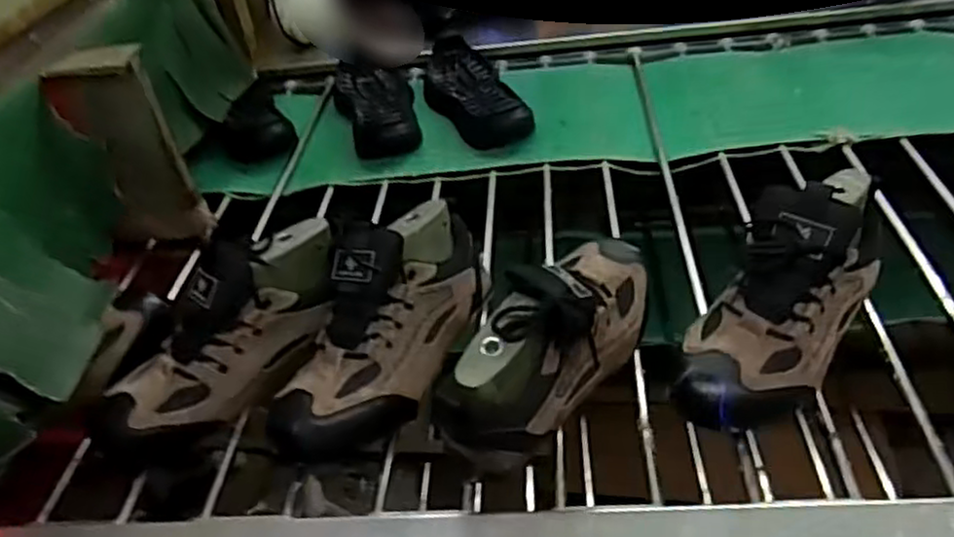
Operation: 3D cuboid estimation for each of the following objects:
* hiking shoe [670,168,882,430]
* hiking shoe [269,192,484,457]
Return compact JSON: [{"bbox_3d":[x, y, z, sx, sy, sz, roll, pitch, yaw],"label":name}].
[{"bbox_3d":[0.248,0.012,0.565,0.100,0.118,0.249,21,48,31],"label":"hiking shoe"},{"bbox_3d":[-0.078,0.044,0.604,0.101,0.109,0.257,15,59,26],"label":"hiking shoe"}]

